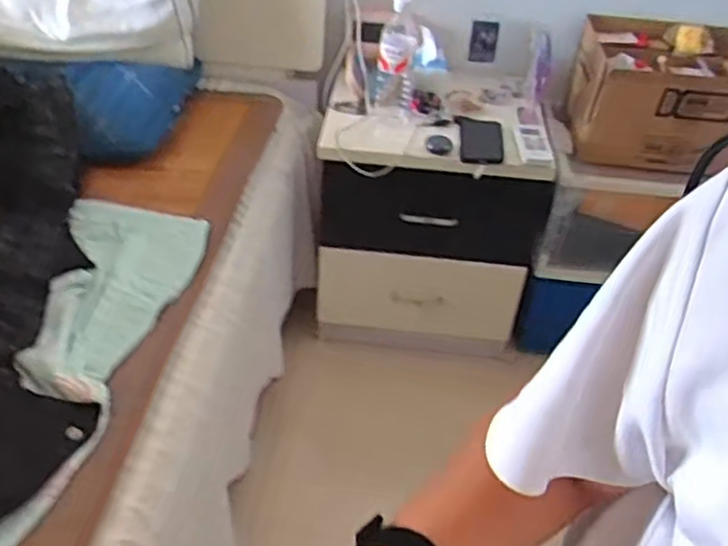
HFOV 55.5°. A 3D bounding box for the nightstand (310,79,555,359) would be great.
[{"bbox_3d":[0.131,-0.126,1.519,0.432,0.529,0.351,1,40,-3],"label":"nightstand"}]

